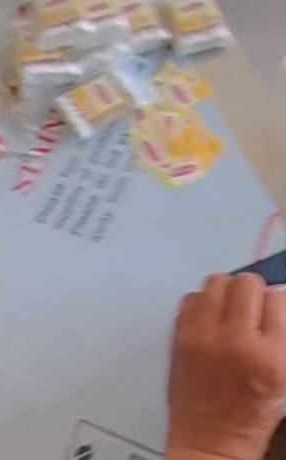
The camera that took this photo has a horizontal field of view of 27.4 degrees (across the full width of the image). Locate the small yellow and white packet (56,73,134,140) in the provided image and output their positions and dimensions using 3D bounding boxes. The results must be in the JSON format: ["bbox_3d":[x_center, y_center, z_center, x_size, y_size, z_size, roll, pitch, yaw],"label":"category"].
[{"bbox_3d":[-0.047,-0.127,0.588,0.063,0.016,0.051,-33,67,-10],"label":"small yellow and white packet"}]

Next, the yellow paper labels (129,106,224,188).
[{"bbox_3d":[0.033,-0.089,0.578,0.078,0.014,0.089,-36,67,-11],"label":"yellow paper labels"}]

